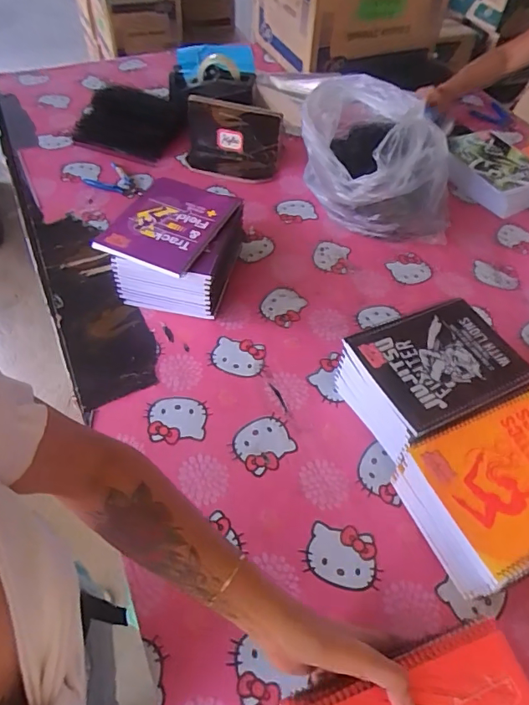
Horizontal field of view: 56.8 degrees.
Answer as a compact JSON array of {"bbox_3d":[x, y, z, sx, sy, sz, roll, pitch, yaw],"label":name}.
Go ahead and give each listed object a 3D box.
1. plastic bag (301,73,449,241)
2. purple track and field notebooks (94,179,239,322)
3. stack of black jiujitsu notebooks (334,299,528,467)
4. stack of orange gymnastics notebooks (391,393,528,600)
[{"bbox_3d":[0.195,-0.371,0.926,0.256,0.193,0.325,-16,56,-17],"label":"plastic bag"},{"bbox_3d":[-0.138,-0.172,0.805,0.173,0.114,0.200,17,53,8],"label":"purple track and field notebooks"},{"bbox_3d":[0.220,0.041,0.665,0.196,0.121,0.164,-19,56,-18],"label":"stack of black jiujitsu notebooks"},{"bbox_3d":[0.268,0.169,0.571,0.203,0.122,0.159,-18,56,-16],"label":"stack of orange gymnastics notebooks"}]

